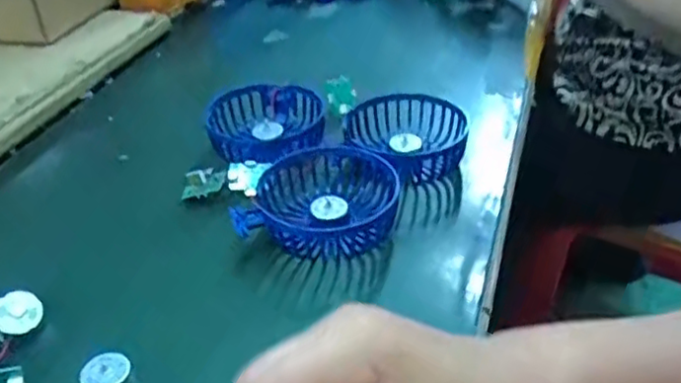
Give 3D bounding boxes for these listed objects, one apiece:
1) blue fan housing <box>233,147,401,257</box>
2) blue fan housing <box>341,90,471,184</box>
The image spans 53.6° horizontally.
[{"bbox_3d":[-0.014,0.007,0.442,0.096,0.031,0.096,3,35,10],"label":"blue fan housing"},{"bbox_3d":[0.049,-0.040,0.497,0.085,0.029,0.085,4,35,11],"label":"blue fan housing"}]

